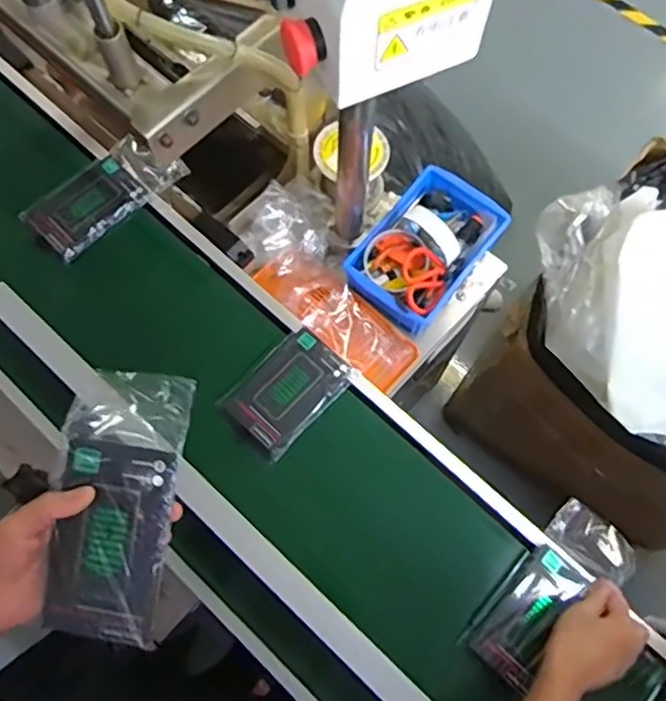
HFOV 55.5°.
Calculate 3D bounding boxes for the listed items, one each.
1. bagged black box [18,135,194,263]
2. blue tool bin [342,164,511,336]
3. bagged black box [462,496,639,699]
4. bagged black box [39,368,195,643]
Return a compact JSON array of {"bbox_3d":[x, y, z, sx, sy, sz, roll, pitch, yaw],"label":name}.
[{"bbox_3d":[-0.295,-0.203,0.818,0.191,0.028,0.097,-43,77,-14],"label":"bagged black box"},{"bbox_3d":[0.127,-0.140,0.857,0.138,0.072,0.213,38,75,11],"label":"blue tool bin"},{"bbox_3d":[0.224,0.250,0.653,0.190,0.035,0.081,-41,76,-15],"label":"bagged black box"},{"bbox_3d":[-0.154,0.110,0.450,0.082,0.022,0.185,9,85,2],"label":"bagged black box"}]

